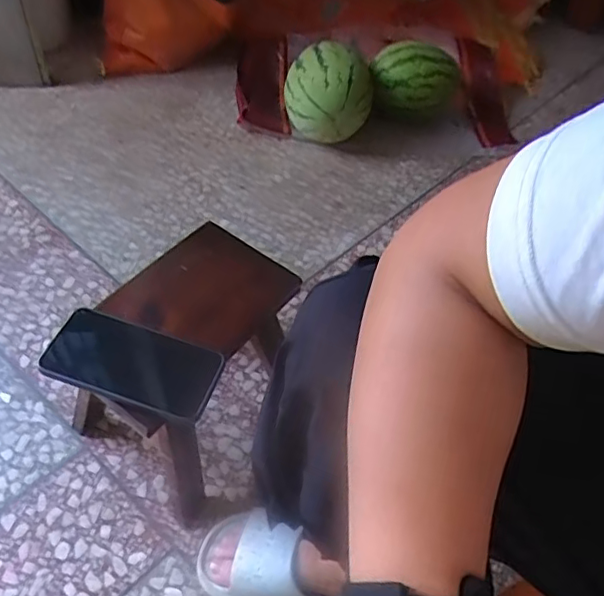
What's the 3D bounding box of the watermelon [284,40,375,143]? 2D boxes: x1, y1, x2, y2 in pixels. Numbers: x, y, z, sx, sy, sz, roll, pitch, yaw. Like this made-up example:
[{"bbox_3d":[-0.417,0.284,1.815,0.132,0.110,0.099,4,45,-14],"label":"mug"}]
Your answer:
[{"bbox_3d":[0.052,-0.397,1.142,0.168,0.158,0.147,12,51,3],"label":"watermelon"}]

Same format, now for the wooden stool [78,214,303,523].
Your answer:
[{"bbox_3d":[-0.135,0.080,0.693,0.190,0.231,0.231,33,55,19],"label":"wooden stool"}]

